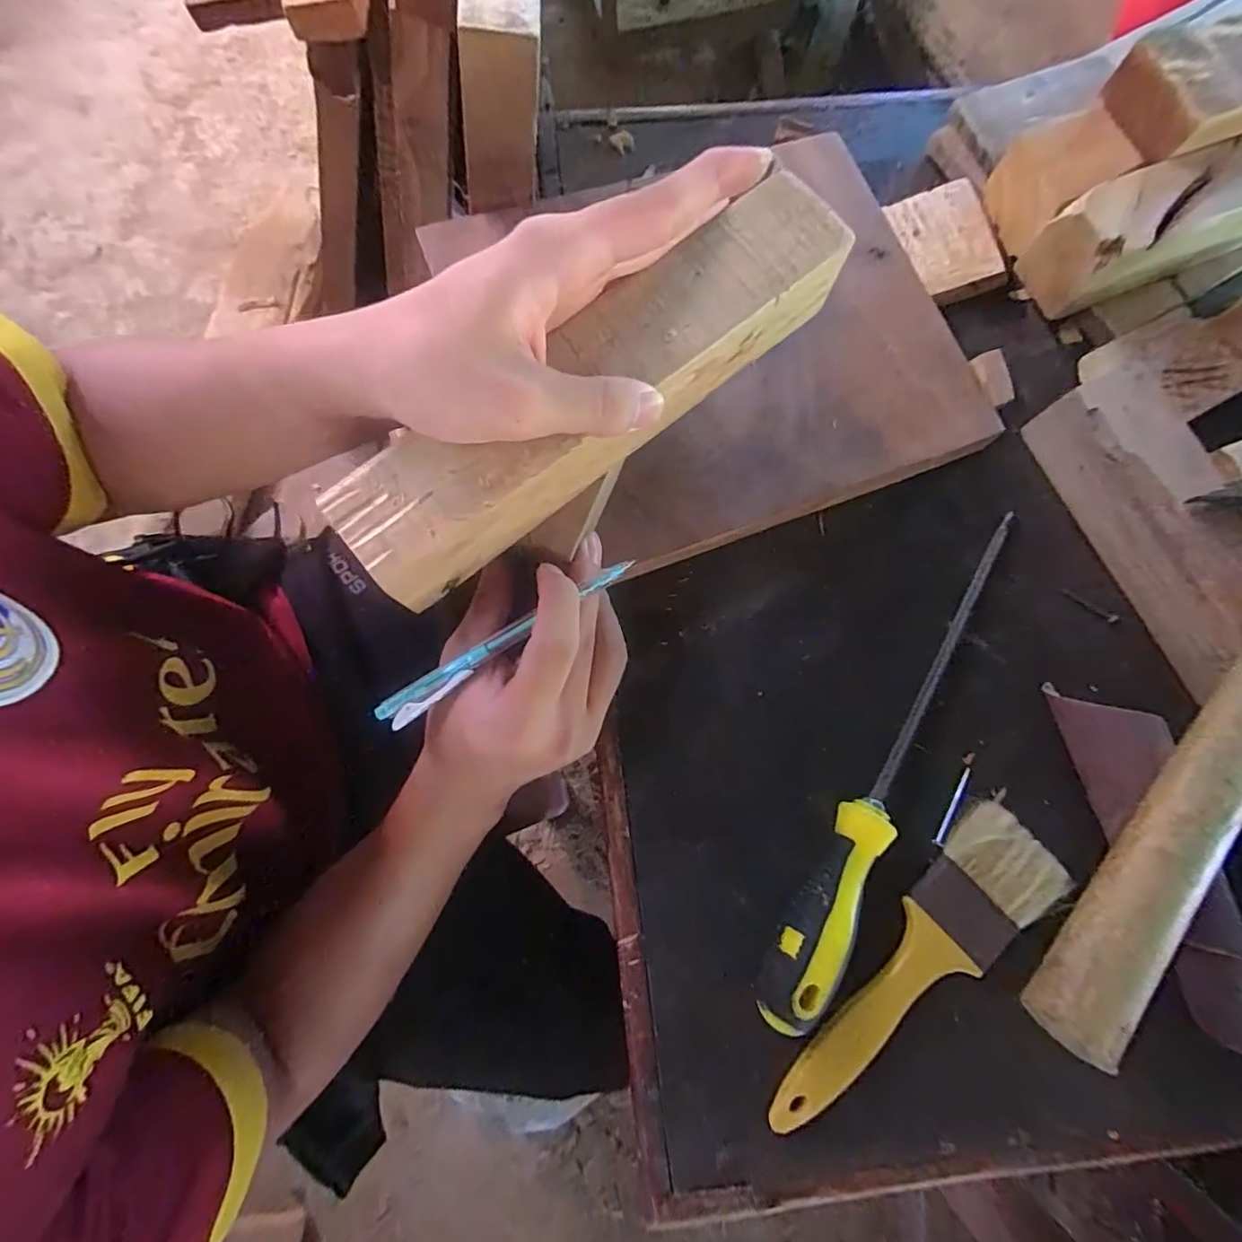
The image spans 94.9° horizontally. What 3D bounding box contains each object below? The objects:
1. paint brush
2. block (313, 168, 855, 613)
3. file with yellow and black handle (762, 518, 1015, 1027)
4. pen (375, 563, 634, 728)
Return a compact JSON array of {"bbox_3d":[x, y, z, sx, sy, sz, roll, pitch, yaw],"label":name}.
[{"bbox_3d":[0.135,0.164,0.266,0.174,0.015,0.048,-42,82,-9],"label":"paint brush"},{"bbox_3d":[-0.007,-0.097,0.244,0.241,0.043,0.052,-40,81,-7],"label":"block"},{"bbox_3d":[0.141,0.063,0.278,0.028,0.030,0.274,33,79,6],"label":"file with yellow and black handle"},{"bbox_3d":[-0.053,0.010,0.260,0.134,0.006,0.014,-32,80,2],"label":"pen"}]

